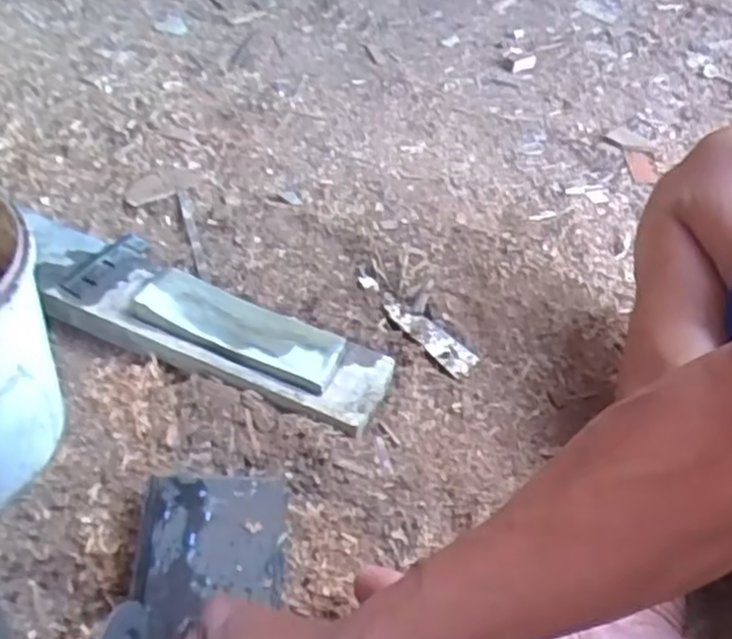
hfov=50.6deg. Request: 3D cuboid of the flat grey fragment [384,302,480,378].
[{"bbox_3d":[0.058,0.014,0.706,0.030,0.008,0.103,-31,59,-28],"label":"flat grey fragment"}]

